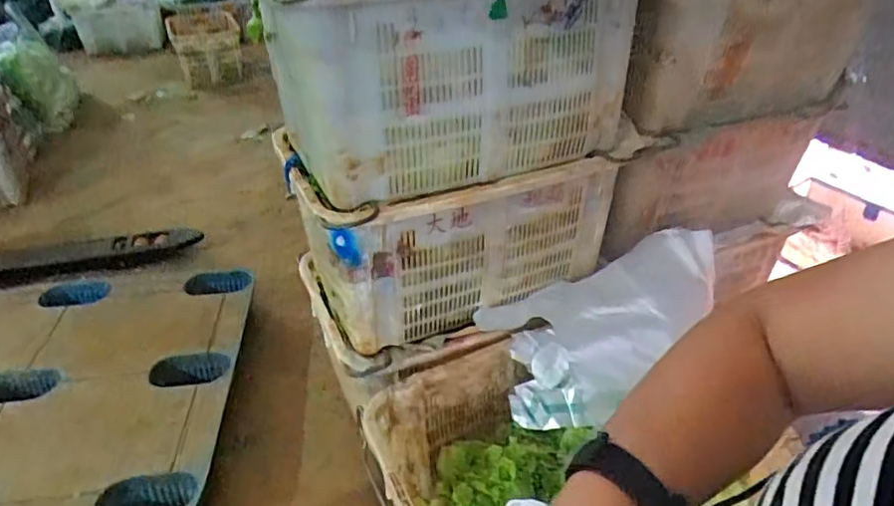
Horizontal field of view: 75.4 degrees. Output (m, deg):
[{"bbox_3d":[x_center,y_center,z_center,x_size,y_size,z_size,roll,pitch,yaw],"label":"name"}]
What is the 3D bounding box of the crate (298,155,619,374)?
[{"bbox_3d":[0.003,-0.067,1.284,0.626,0.347,0.377,-15,37,-20],"label":"crate"}]

